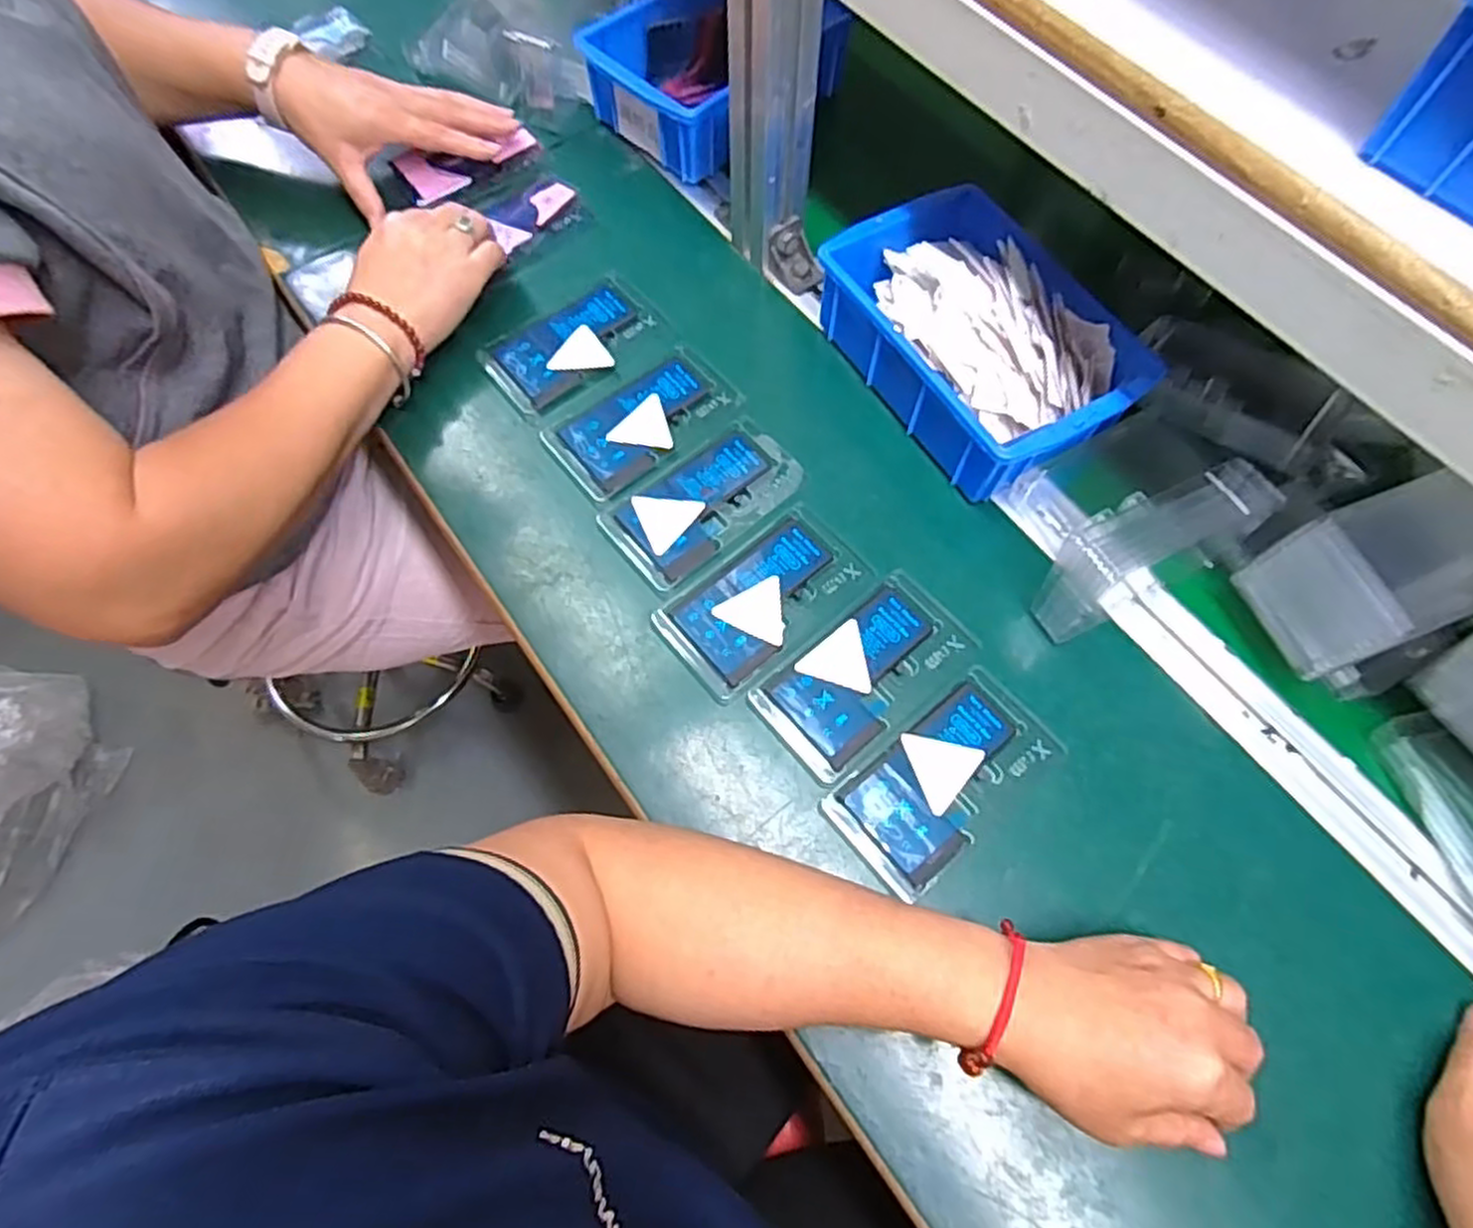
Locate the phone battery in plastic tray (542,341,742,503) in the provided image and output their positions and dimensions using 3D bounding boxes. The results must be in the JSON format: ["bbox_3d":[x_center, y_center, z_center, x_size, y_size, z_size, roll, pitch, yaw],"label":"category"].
[{"bbox_3d":[-0.065,-0.134,0.528,0.126,0.005,0.074,-37,73,-12],"label":"phone battery in plastic tray"}]

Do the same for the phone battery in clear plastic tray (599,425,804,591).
[{"bbox_3d":[-0.020,-0.076,0.502,0.127,0.004,0.071,-38,73,-13],"label":"phone battery in clear plastic tray"}]

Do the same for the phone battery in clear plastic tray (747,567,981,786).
[{"bbox_3d":[0.076,0.034,0.456,0.127,0.006,0.073,-40,73,-13],"label":"phone battery in clear plastic tray"}]

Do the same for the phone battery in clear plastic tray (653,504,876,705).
[{"bbox_3d":[0.016,-0.010,0.475,0.127,0.006,0.074,-39,73,-13],"label":"phone battery in clear plastic tray"}]

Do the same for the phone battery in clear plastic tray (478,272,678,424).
[{"bbox_3d":[-0.115,-0.194,0.553,0.124,0.006,0.087,-37,72,-12],"label":"phone battery in clear plastic tray"}]

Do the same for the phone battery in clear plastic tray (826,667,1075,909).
[{"bbox_3d":[0.117,0.091,0.433,0.126,0.010,0.070,-39,73,-13],"label":"phone battery in clear plastic tray"}]

